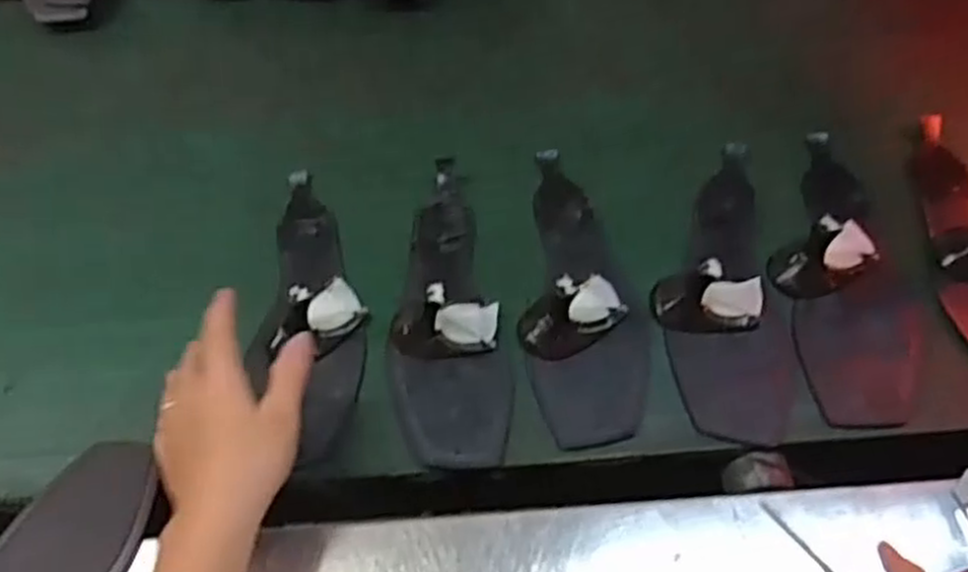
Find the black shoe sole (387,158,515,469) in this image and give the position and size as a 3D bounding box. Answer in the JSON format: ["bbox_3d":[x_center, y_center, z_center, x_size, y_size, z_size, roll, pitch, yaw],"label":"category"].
[{"bbox_3d":[-0.031,0.000,0.561,0.086,0.046,0.258,-9,54,-4],"label":"black shoe sole"}]

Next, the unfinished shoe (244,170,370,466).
[{"bbox_3d":[-0.131,0.000,0.571,0.072,0.045,0.253,-11,53,-5],"label":"unfinished shoe"}]

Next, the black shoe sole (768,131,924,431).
[{"bbox_3d":[0.255,-0.026,0.564,0.094,0.049,0.258,-5,54,-1],"label":"black shoe sole"}]

